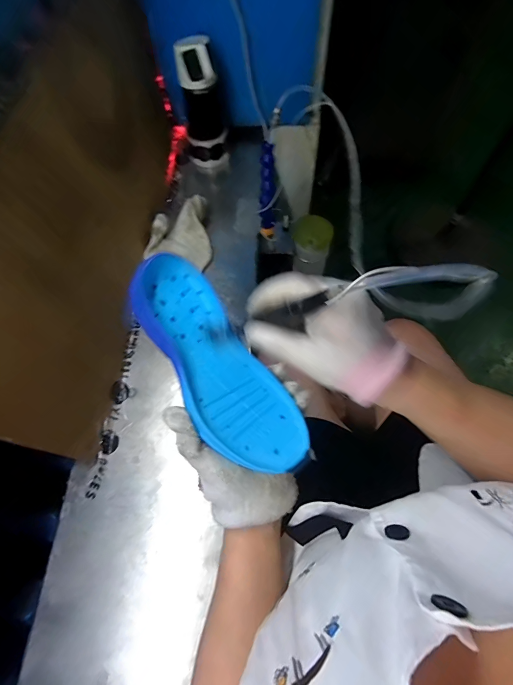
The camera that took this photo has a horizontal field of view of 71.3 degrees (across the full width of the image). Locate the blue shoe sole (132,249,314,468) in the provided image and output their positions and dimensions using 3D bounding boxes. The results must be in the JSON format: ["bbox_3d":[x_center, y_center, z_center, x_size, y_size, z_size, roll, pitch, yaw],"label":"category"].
[{"bbox_3d":[-0.042,0.021,0.356,0.084,0.022,0.238,-34,85,-13],"label":"blue shoe sole"}]

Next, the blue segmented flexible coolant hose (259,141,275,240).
[{"bbox_3d":[0.018,-0.251,0.607,0.024,0.156,0.020,1,39,3],"label":"blue segmented flexible coolant hose"}]

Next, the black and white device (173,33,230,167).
[{"bbox_3d":[-0.097,-0.420,0.649,0.080,0.210,0.065,-13,65,-4],"label":"black and white device"}]

